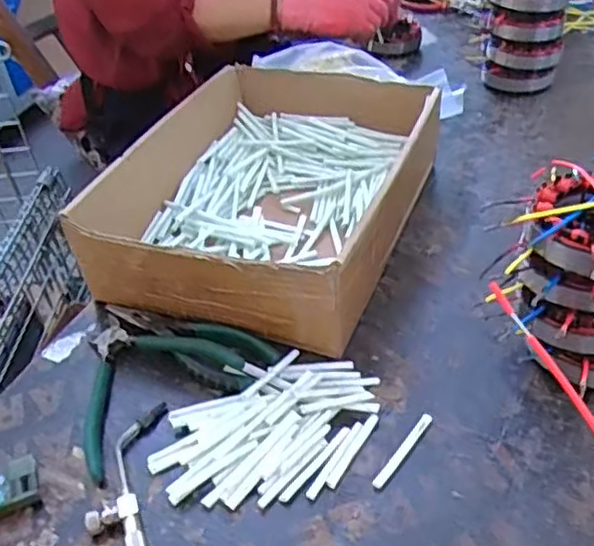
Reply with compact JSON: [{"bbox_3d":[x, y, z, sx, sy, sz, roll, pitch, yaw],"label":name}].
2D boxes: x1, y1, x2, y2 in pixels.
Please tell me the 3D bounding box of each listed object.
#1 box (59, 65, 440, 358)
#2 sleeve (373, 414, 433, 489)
[{"bbox_3d":[-0.017,-0.084,0.623,0.242,0.091,0.337,11,43,21],"label":"box"},{"bbox_3d":[0.071,0.117,0.437,0.008,0.004,0.065,25,50,32],"label":"sleeve"}]

